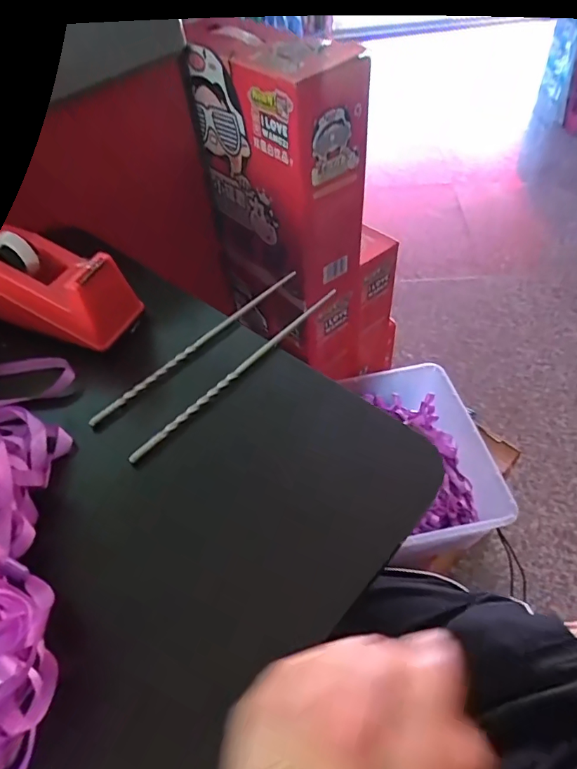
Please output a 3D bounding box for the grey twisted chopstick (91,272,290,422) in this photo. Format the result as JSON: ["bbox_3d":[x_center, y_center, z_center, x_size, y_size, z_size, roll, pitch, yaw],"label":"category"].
[{"bbox_3d":[-0.074,-0.034,0.395,0.207,0.011,0.009,-38,56,-24],"label":"grey twisted chopstick"}]

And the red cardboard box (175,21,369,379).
[{"bbox_3d":[-0.013,-0.229,0.680,0.108,0.425,0.229,-37,56,-23],"label":"red cardboard box"}]

